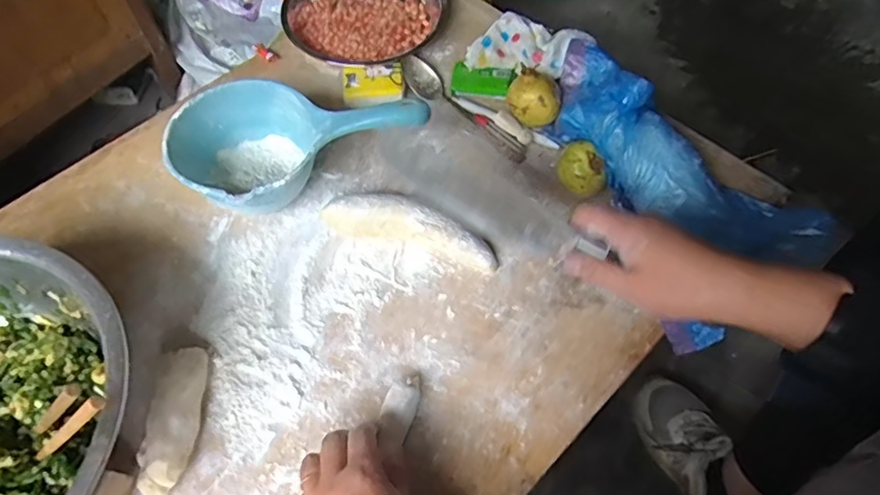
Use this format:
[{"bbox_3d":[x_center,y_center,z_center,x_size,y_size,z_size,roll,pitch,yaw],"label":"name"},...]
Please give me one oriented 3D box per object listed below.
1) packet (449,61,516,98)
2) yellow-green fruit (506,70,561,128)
[{"bbox_3d":[0.053,-0.205,0.697,0.076,0.018,0.043,5,85,5],"label":"packet"},{"bbox_3d":[0.108,-0.167,0.647,0.058,0.052,0.050,10,60,6],"label":"yellow-green fruit"}]

